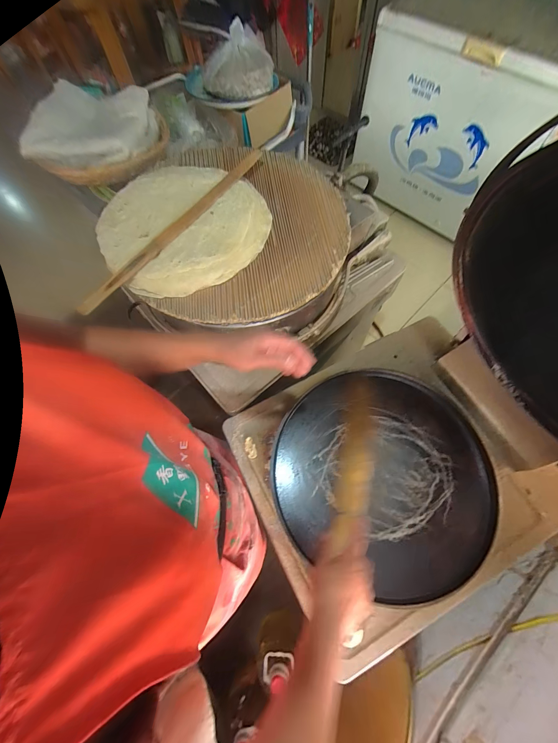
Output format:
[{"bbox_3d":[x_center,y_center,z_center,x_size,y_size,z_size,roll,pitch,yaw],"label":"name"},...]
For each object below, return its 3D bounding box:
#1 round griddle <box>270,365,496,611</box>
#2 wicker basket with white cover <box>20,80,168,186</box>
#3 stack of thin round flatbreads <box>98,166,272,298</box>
[{"bbox_3d":[0.249,0.233,0.700,0.508,0.028,0.489,-1,68,2],"label":"round griddle"},{"bbox_3d":[-0.580,-0.777,0.923,0.413,0.099,0.352,11,68,7],"label":"wicker basket with white cover"},{"bbox_3d":[-0.246,-0.385,0.728,0.419,0.034,0.415,-41,75,-12],"label":"stack of thin round flatbreads"}]

